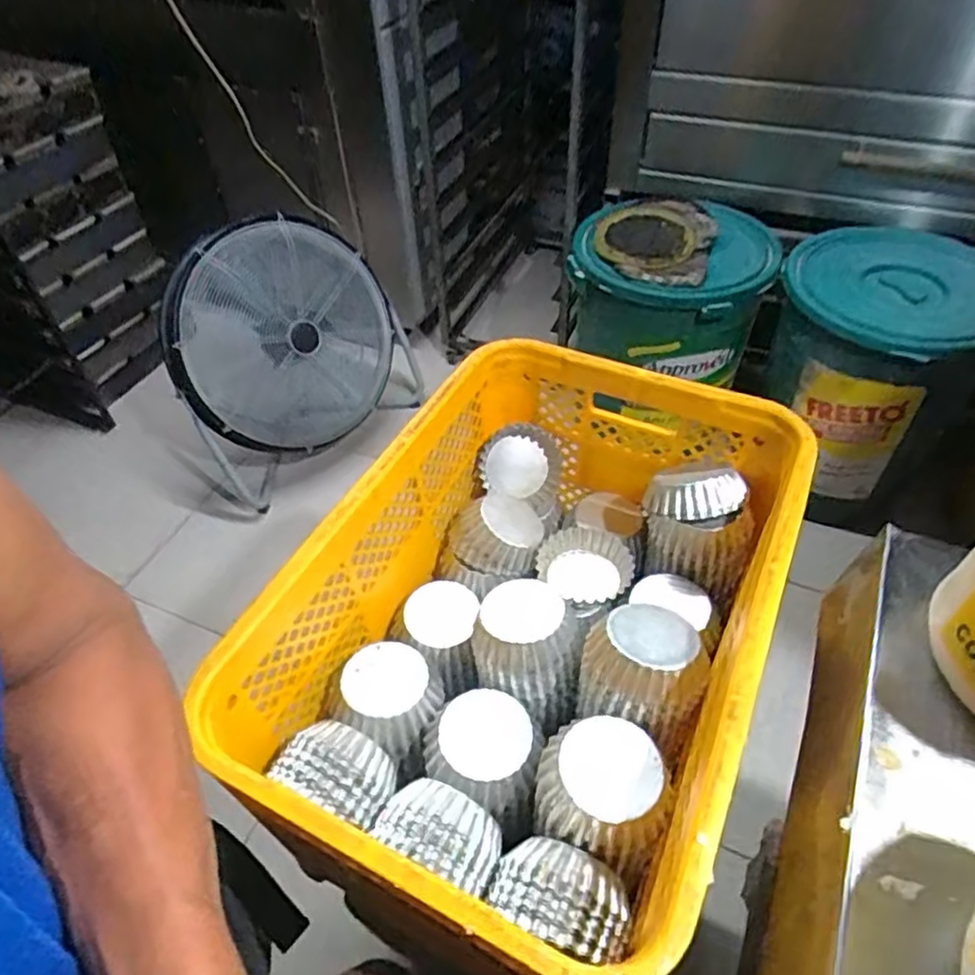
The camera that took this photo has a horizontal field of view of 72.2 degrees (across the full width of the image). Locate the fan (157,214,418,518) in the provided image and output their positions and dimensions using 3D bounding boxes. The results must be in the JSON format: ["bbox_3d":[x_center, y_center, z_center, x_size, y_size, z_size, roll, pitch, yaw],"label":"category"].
[{"bbox_3d":[-0.483,-0.370,1.687,0.592,0.498,0.505,-20,50,-15],"label":"fan"}]

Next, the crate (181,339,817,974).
[{"bbox_3d":[0.052,0.106,0.604,0.342,0.192,0.505,19,51,19],"label":"crate"}]

